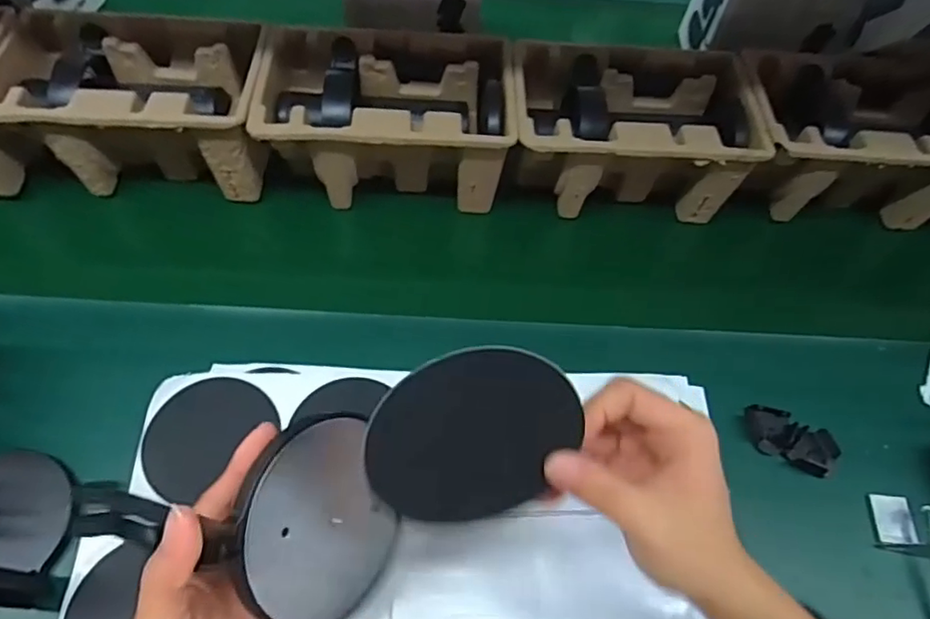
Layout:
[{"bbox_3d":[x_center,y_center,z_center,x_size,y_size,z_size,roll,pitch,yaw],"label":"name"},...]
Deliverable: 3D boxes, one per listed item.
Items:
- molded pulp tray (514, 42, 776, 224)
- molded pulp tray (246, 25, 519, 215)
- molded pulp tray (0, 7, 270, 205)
[{"bbox_3d":[0.155,-0.169,0.580,0.226,0.100,0.144,2,57,-4],"label":"molded pulp tray"},{"bbox_3d":[-0.072,-0.176,0.565,0.227,0.099,0.146,-1,57,-5],"label":"molded pulp tray"},{"bbox_3d":[-0.295,-0.186,0.551,0.225,0.099,0.145,4,57,-2],"label":"molded pulp tray"}]

